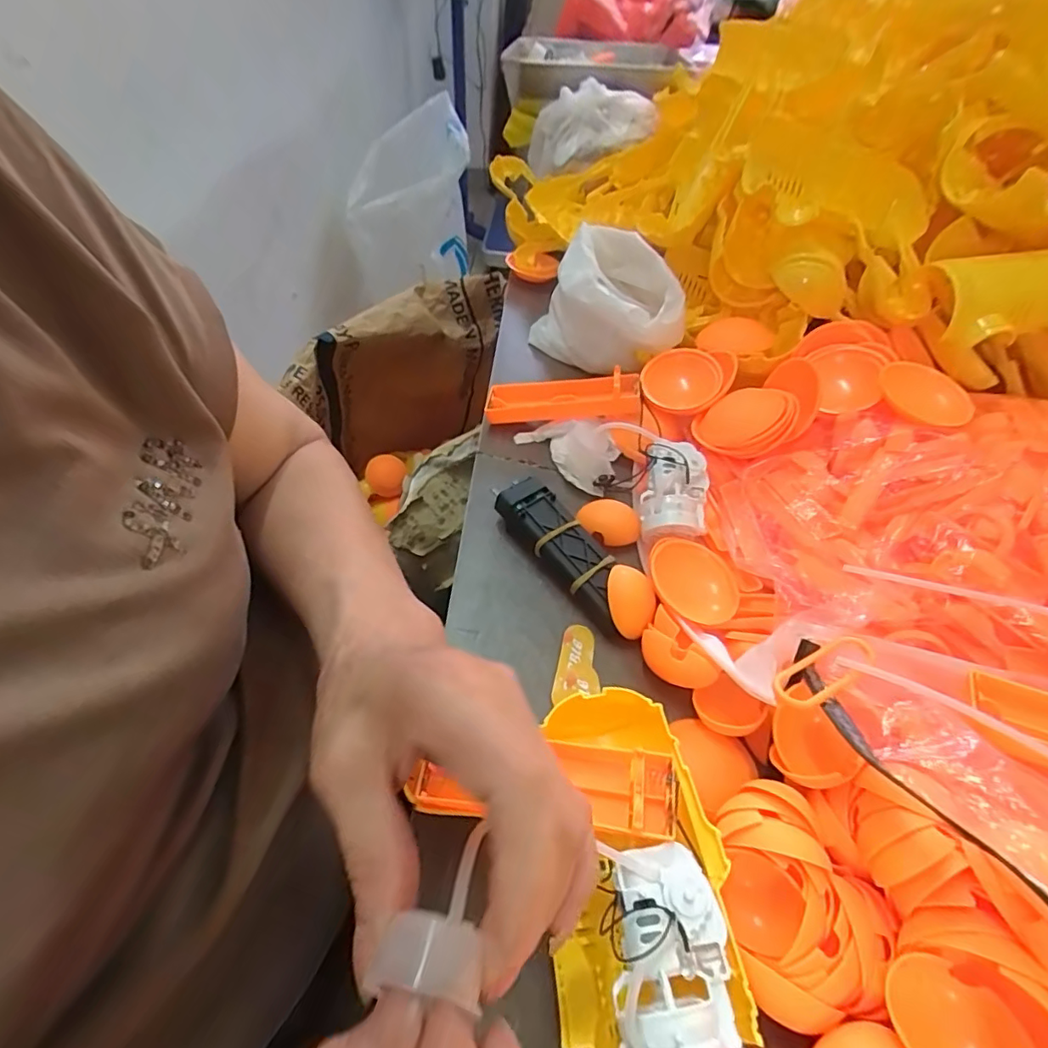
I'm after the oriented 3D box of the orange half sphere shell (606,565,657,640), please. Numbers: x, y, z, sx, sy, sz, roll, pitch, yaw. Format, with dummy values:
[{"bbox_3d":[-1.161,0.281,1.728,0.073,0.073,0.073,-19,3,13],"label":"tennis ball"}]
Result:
[{"bbox_3d":[0.060,0.044,0.315,0.028,0.011,0.040,14,68,1],"label":"orange half sphere shell"}]

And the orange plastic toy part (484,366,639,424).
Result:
[{"bbox_3d":[0.028,-0.092,0.406,0.109,0.016,0.033,-3,51,10],"label":"orange plastic toy part"}]

